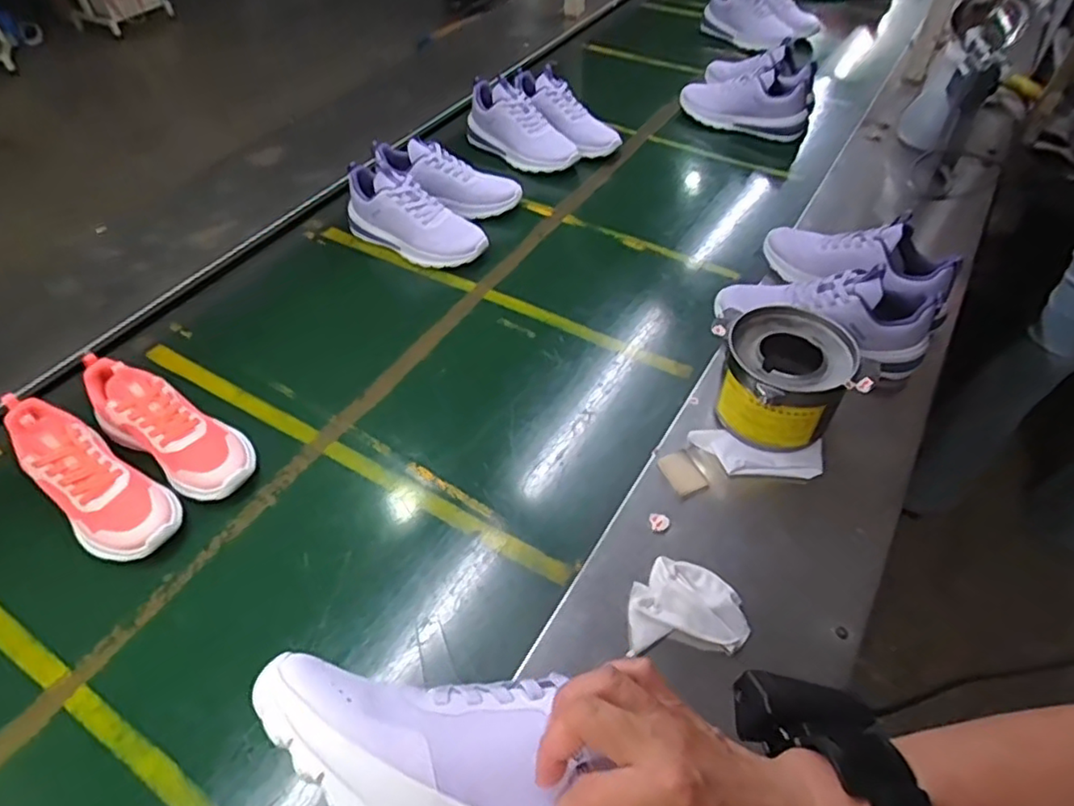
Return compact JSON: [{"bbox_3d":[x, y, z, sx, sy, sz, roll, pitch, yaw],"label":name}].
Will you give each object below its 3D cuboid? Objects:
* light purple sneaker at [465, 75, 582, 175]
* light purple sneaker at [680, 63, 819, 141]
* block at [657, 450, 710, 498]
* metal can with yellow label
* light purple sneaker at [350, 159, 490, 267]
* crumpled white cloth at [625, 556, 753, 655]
[{"bbox_3d":[-0.030,-0.546,1.258,0.248,0.111,0.090,37,59,27],"label":"light purple sneaker"},{"bbox_3d":[0.456,-0.664,1.370,0.264,0.134,0.090,24,52,21],"label":"light purple sneaker"},{"bbox_3d":[0.173,0.084,0.752,0.041,0.010,0.055,-21,54,-18],"label":"block"},{"bbox_3d":[0.293,-0.025,0.772,0.136,0.118,0.141,-1,47,1],"label":"metal can with yellow label"},{"bbox_3d":[-0.204,-0.304,1.036,0.245,0.112,0.084,22,51,20],"label":"light purple sneaker"},{"bbox_3d":[0.149,0.200,0.630,0.112,0.016,0.088,2,51,0],"label":"crumpled white cloth"}]

